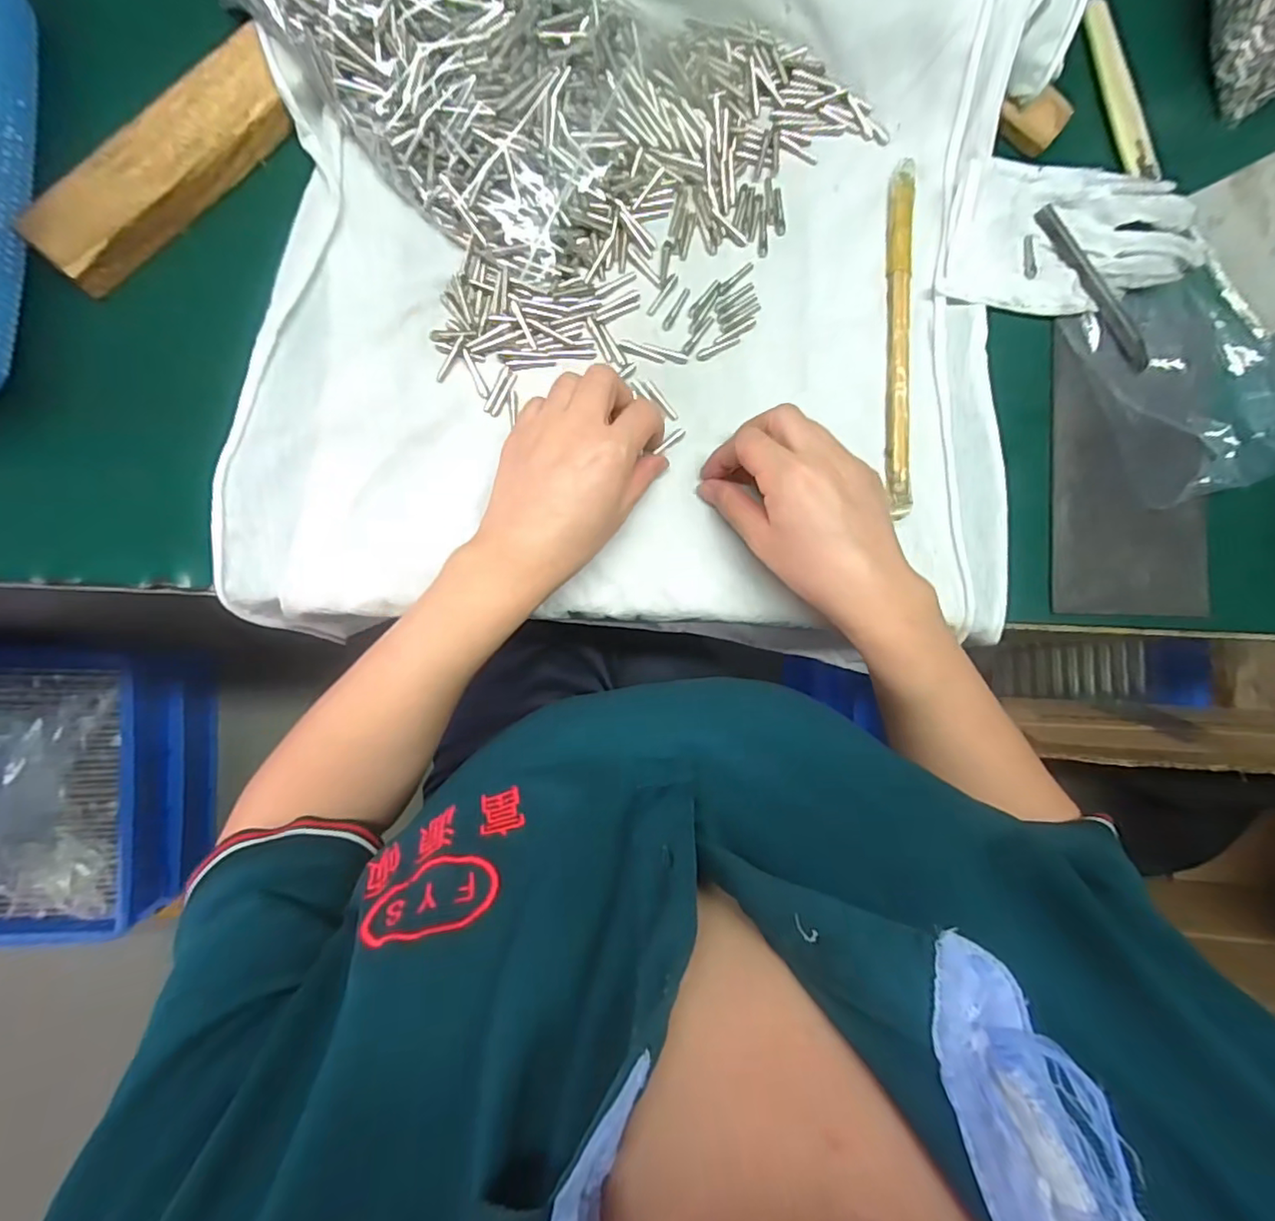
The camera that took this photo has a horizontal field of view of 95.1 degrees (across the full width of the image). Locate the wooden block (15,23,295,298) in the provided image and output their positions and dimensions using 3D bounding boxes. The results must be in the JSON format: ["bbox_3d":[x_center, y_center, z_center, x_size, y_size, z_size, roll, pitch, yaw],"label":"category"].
[{"bbox_3d":[-0.261,-0.247,0.326,0.041,0.025,0.160,44,86,-4],"label":"wooden block"}]

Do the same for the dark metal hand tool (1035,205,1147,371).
[{"bbox_3d":[0.302,-0.213,0.383,0.015,0.005,0.121,-37,93,-5],"label":"dark metal hand tool"}]

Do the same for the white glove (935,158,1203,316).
[{"bbox_3d":[0.288,-0.241,0.377,0.174,0.017,0.090,2,89,-6],"label":"white glove"}]

